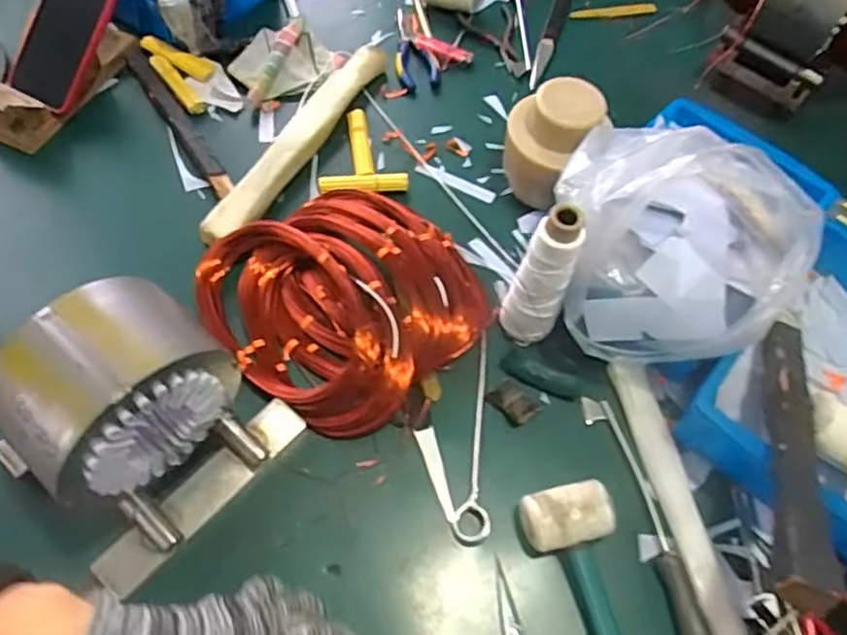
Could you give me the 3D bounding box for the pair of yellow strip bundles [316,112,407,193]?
[{"bbox_3d":[-0.077,-0.188,0.780,0.096,0.032,0.118,-9,62,-10],"label":"pair of yellow strip bundles"}]

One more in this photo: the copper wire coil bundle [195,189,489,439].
[{"bbox_3d":[-0.074,-0.019,0.668,0.239,0.069,0.236,2,61,-4],"label":"copper wire coil bundle"}]

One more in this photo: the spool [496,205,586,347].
[{"bbox_3d":[0.106,-0.031,0.622,0.052,0.176,0.051,2,61,-4],"label":"spool"}]

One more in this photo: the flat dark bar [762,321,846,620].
[{"bbox_3d":[0.292,0.097,0.529,0.041,0.028,0.269,17,45,8],"label":"flat dark bar"}]

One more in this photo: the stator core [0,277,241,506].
[{"bbox_3d":[-0.224,0.052,0.493,0.097,0.123,0.146,41,65,17],"label":"stator core"}]

